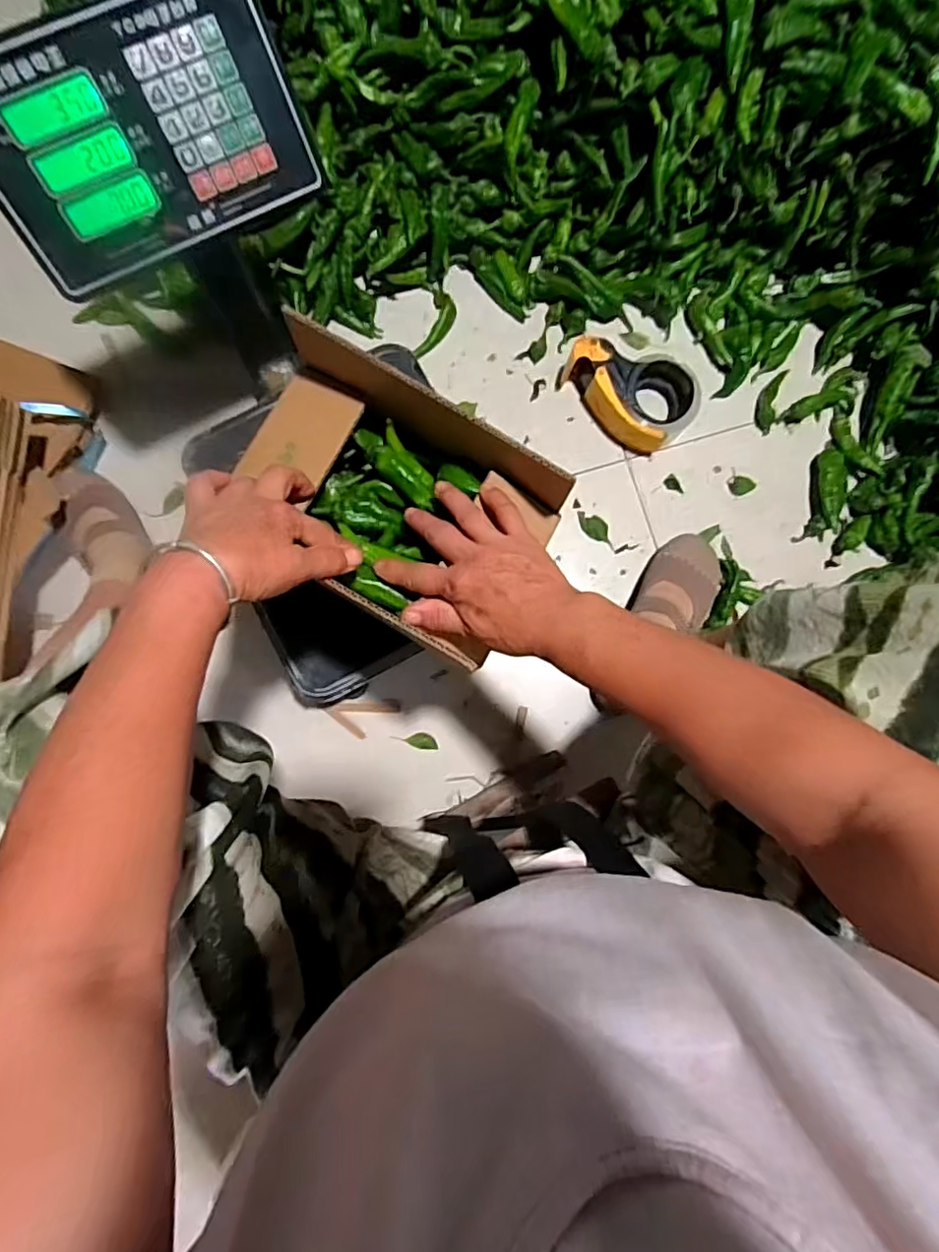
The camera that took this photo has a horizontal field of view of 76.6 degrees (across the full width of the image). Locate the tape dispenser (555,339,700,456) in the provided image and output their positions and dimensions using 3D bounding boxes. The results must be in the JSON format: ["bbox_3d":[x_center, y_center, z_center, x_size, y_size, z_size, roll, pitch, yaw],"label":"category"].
[{"bbox_3d":[0.209,-0.309,0.773,0.175,0.060,0.106,40,83,3],"label":"tape dispenser"}]

